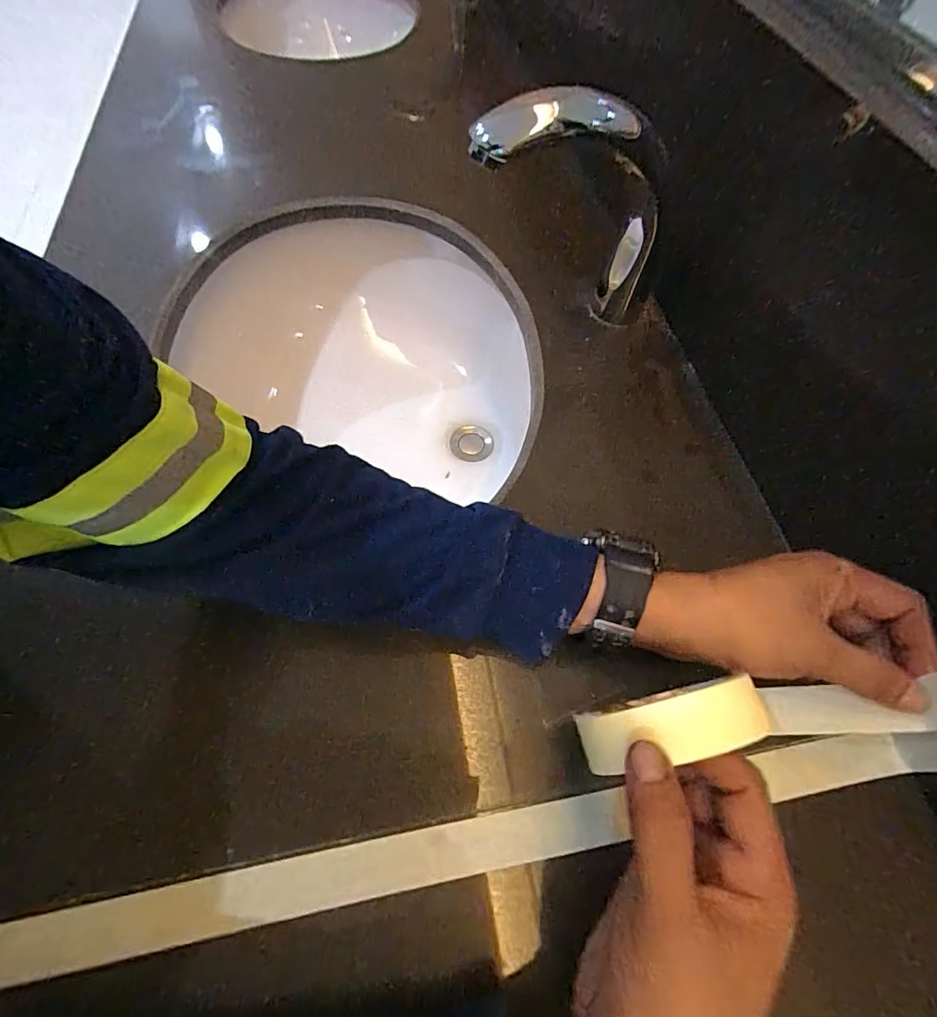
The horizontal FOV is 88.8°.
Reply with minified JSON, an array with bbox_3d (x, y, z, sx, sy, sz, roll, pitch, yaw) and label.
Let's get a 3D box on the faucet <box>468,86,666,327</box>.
[{"bbox_3d":[0.084,-0.223,0.389,0.174,0.178,0.034,-7,62,-7],"label":"faucet"}]

